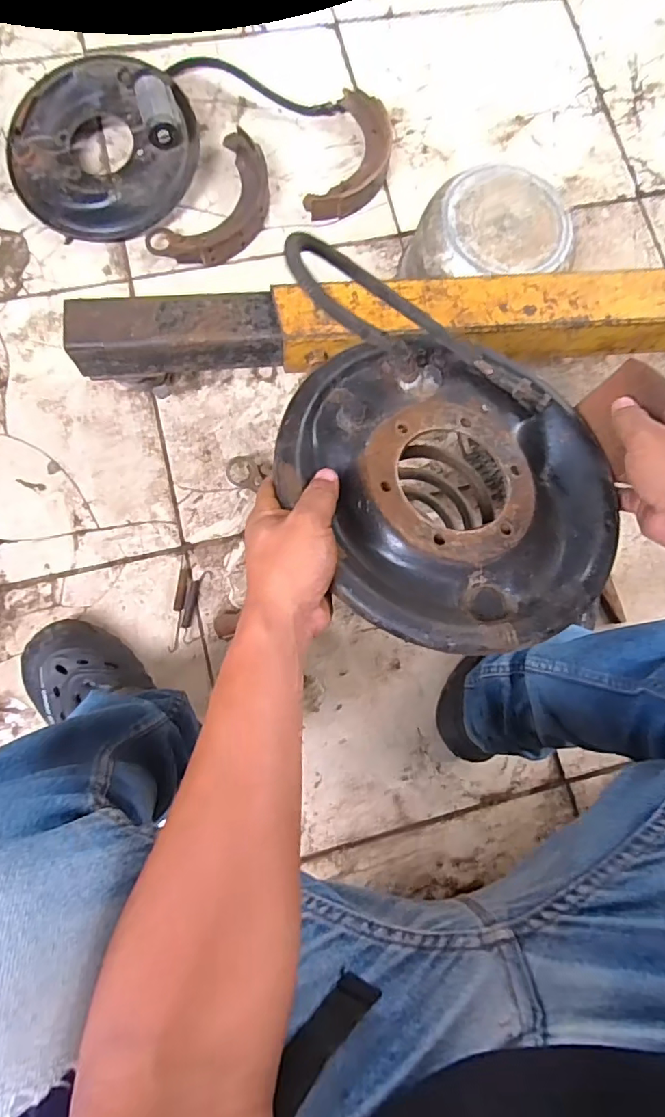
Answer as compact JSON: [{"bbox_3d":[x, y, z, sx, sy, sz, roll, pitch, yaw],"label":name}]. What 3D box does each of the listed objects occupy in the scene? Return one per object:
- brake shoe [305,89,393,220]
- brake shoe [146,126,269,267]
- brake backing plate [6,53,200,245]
[{"bbox_3d":[0.036,-0.607,0.830,0.099,0.029,0.221,17,81,-2],"label":"brake shoe"},{"bbox_3d":[-0.160,-0.508,0.792,0.120,0.032,0.223,34,81,1],"label":"brake shoe"},{"bbox_3d":[-0.331,-0.593,0.780,0.269,0.081,0.242,-5,82,-5],"label":"brake backing plate"}]

